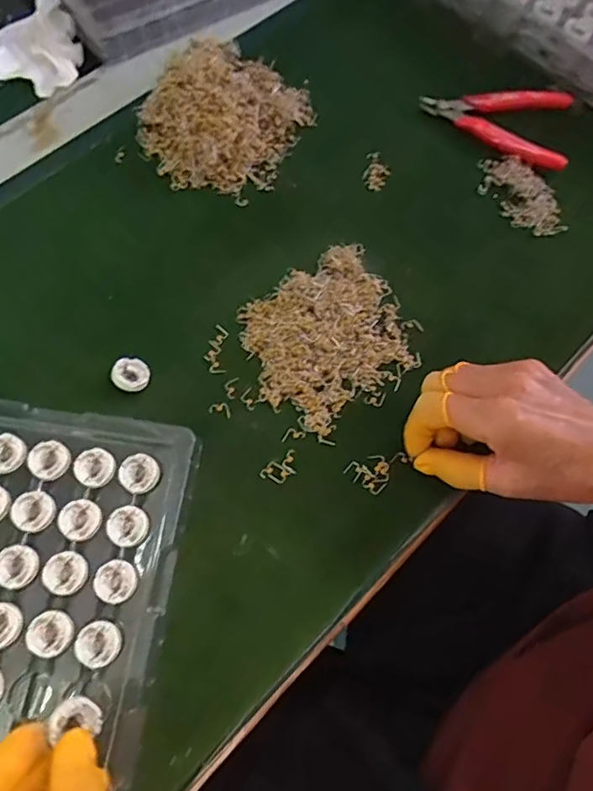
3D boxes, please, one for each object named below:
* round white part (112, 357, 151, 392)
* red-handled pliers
[{"bbox_3d":[-0.108,-0.013,0.372,0.022,0.013,0.023,1,67,-2],"label":"round white part"},{"bbox_3d":[0.162,-0.225,0.455,0.119,0.019,0.076,11,67,2],"label":"red-handled pliers"}]

